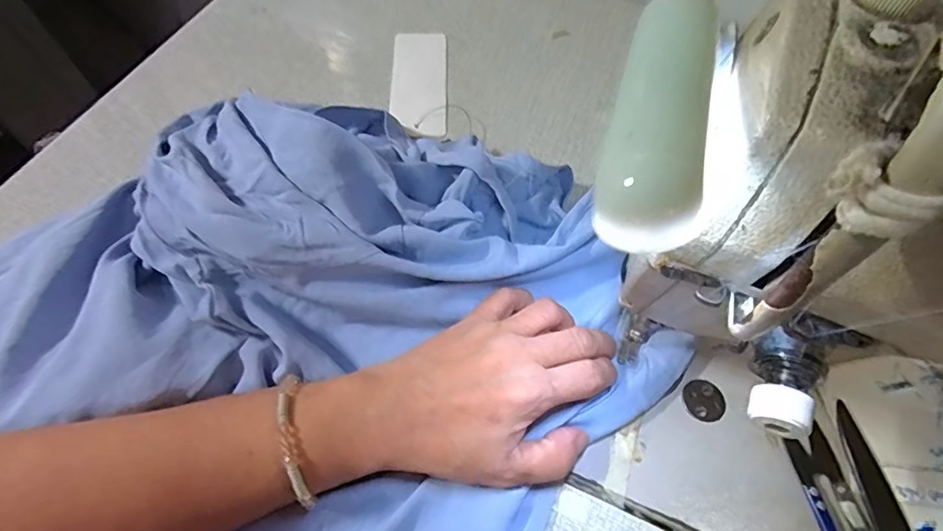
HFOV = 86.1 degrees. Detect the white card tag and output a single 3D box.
[{"bbox_3d":[-0.043,-0.156,0.419,0.044,0.008,0.116,-1,62,-1],"label":"white card tag"}]

